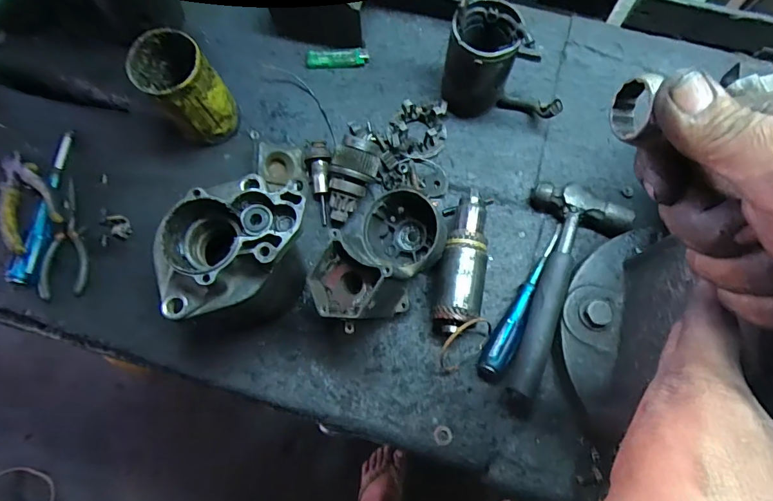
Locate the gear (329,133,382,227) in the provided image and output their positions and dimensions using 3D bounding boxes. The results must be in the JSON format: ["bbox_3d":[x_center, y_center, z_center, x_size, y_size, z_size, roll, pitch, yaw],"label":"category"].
[{"bbox_3d":[-0.040,-0.076,0.508,0.048,0.055,0.101,23,102,7],"label":"gear"}]

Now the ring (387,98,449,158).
[{"bbox_3d":[0.037,-0.144,0.526,0.073,0.030,0.066,-4,72,-1],"label":"ring"}]

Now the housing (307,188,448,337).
[{"bbox_3d":[-0.004,0.010,0.443,0.085,0.113,0.155,33,76,10],"label":"housing"}]

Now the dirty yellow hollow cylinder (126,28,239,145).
[{"bbox_3d":[-0.221,-0.177,0.500,0.080,0.120,0.076,0,72,1],"label":"dirty yellow hollow cylinder"}]

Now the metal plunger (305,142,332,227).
[{"bbox_3d":[-0.075,-0.078,0.513,0.028,0.021,0.094,-7,89,0],"label":"metal plunger"}]

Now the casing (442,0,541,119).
[{"bbox_3d":[0.106,-0.208,0.499,0.076,0.117,0.082,-14,73,-4],"label":"casing"}]

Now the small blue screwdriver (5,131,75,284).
[{"bbox_3d":[-0.396,-0.057,0.514,0.022,0.030,0.192,3,73,2],"label":"small blue screwdriver"}]

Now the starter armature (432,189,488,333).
[{"bbox_3d":[0.082,0.008,0.473,0.055,0.048,0.161,7,73,3],"label":"starter armature"}]

